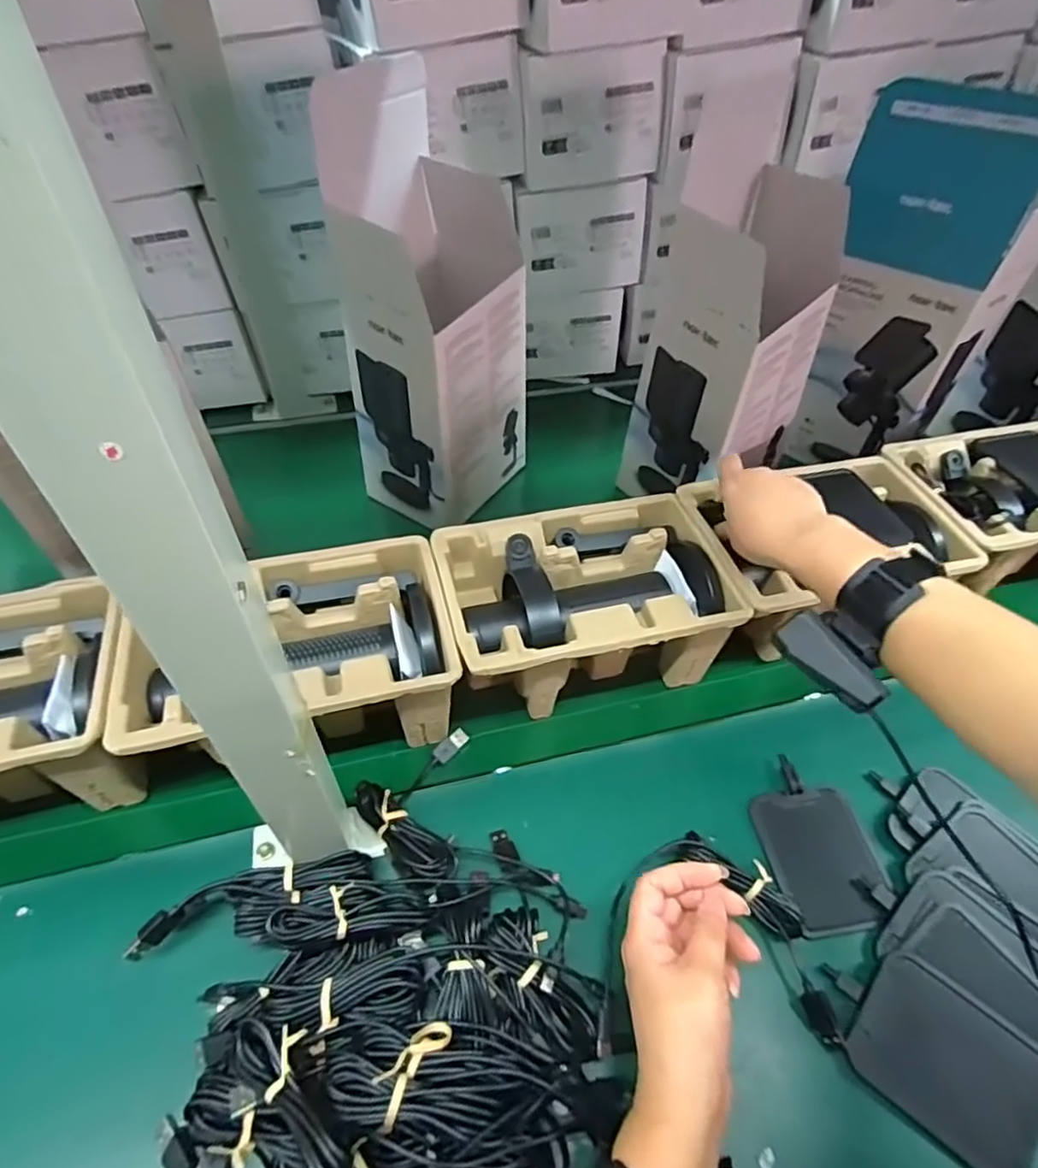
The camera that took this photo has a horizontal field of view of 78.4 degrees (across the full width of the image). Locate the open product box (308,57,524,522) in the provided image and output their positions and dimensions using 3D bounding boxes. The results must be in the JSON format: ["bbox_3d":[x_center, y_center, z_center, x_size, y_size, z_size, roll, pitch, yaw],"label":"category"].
[{"bbox_3d":[-0.073,-0.238,0.577,0.124,0.335,0.163,27,52,20],"label":"open product box"}]

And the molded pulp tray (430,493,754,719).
[{"bbox_3d":[0.050,0.022,0.541,0.219,0.099,0.145,-10,49,-12],"label":"molded pulp tray"}]

